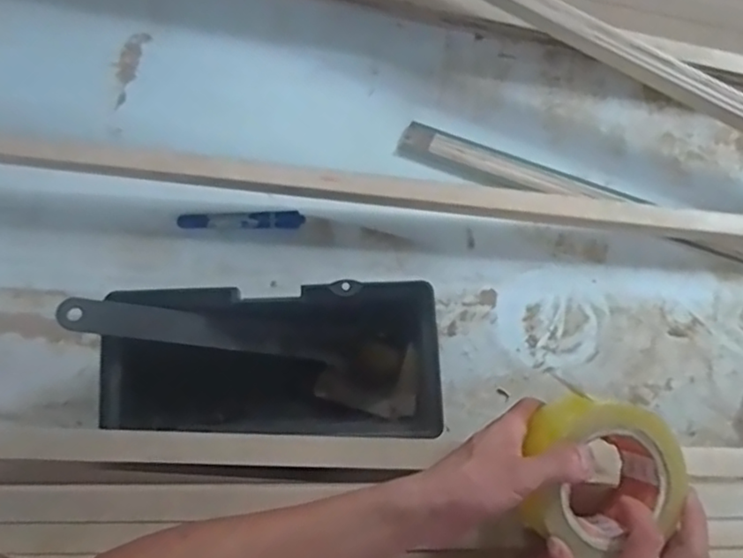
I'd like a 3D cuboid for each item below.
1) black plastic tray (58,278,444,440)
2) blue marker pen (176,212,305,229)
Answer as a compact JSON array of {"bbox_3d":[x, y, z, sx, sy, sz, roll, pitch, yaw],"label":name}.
[{"bbox_3d":[-0.106,0.079,0.628,0.335,0.104,0.135,0,75,0],"label":"black plastic tray"},{"bbox_3d":[-0.145,-0.065,0.724,0.136,0.011,0.017,0,74,-2],"label":"blue marker pen"}]

